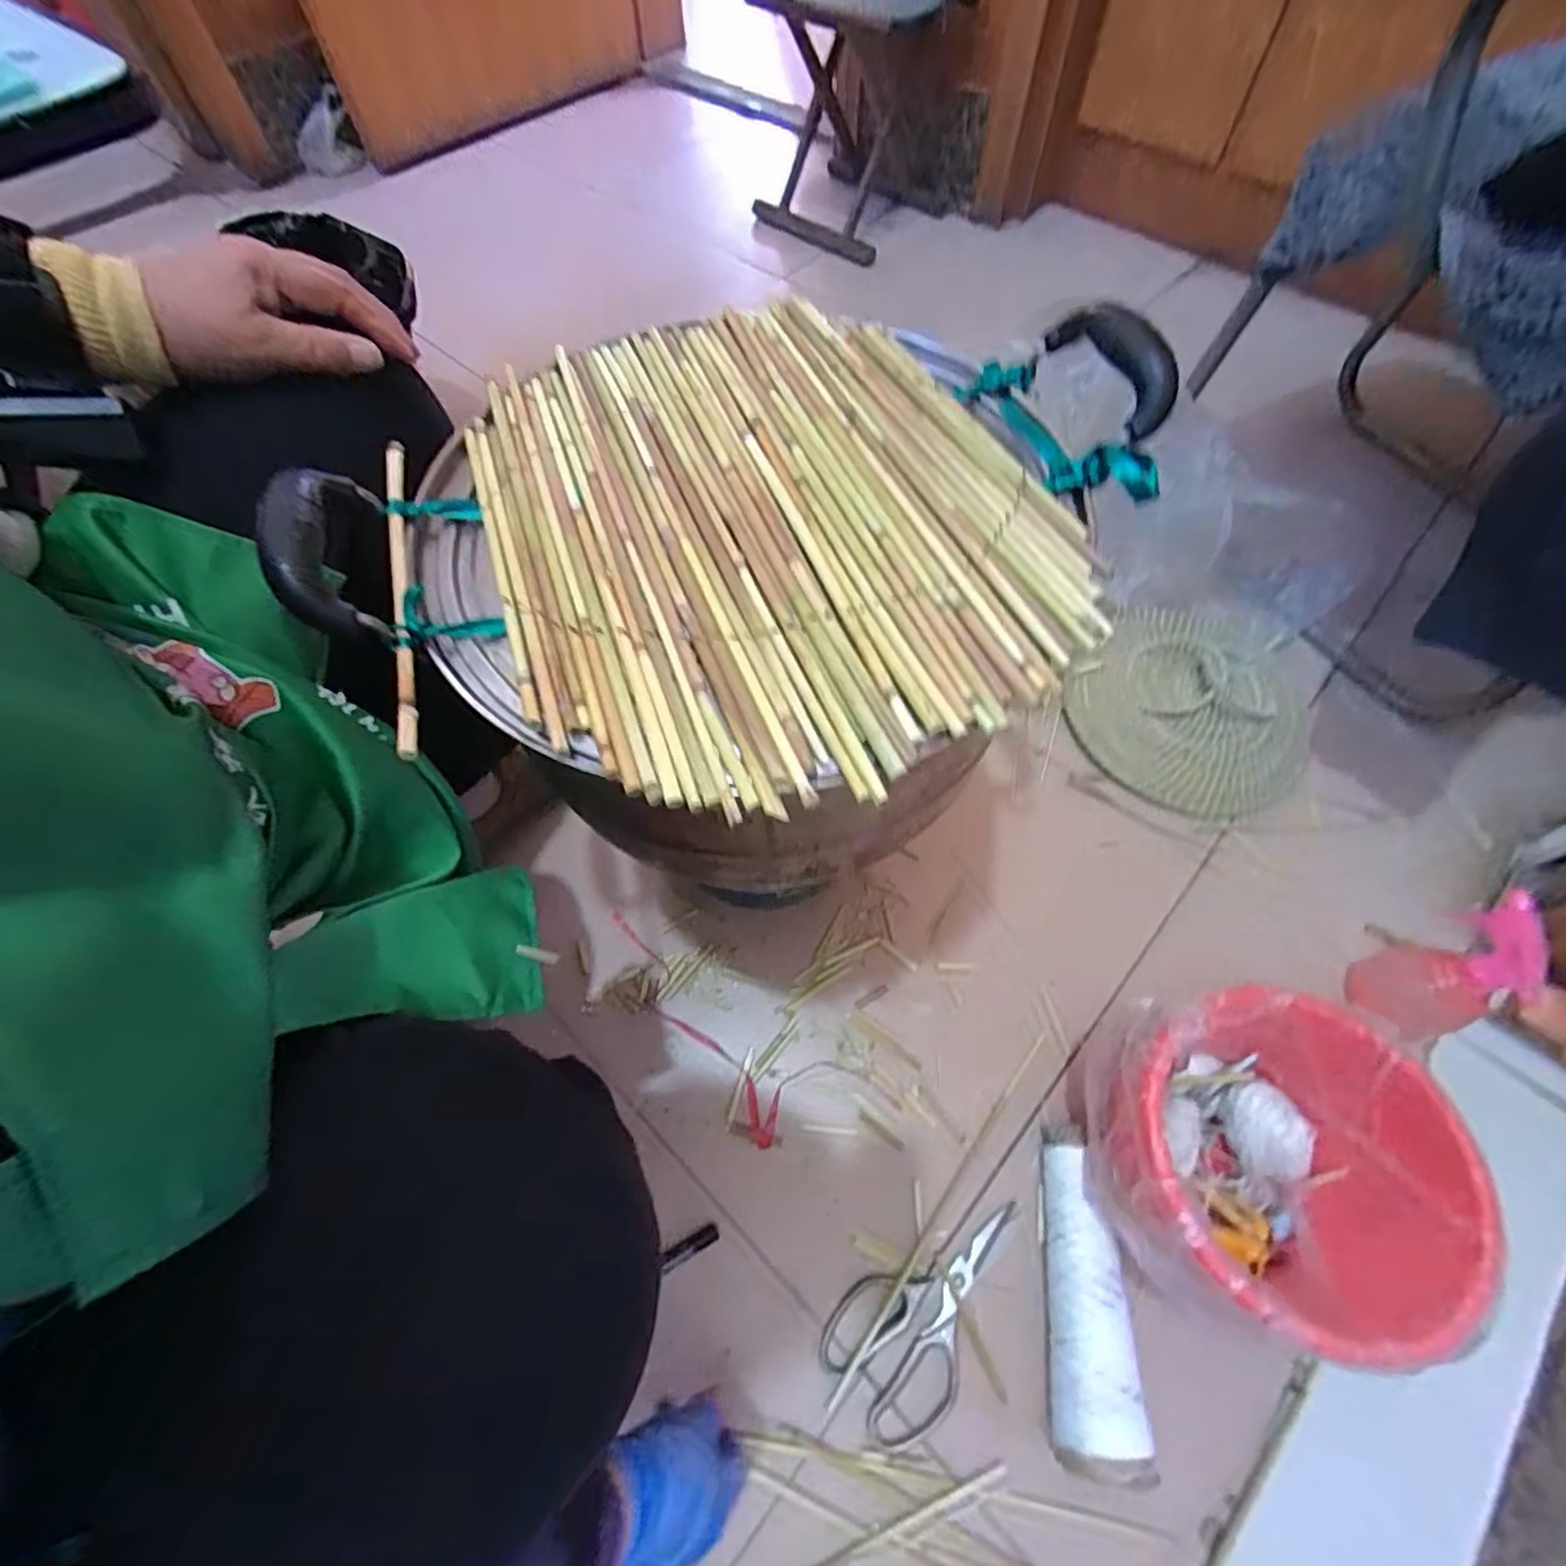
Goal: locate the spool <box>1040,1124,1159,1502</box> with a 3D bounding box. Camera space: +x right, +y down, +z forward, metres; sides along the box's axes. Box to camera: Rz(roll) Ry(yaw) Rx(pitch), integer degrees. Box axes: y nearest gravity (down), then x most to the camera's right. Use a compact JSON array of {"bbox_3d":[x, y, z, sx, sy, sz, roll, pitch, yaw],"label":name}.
[{"bbox_3d":[0.237,0.405,0.537,0.063,0.062,0.223,1,62,2],"label":"spool"}]

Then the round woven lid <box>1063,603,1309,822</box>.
[{"bbox_3d":[0.516,-0.106,0.800,0.252,0.064,0.317,35,68,18],"label":"round woven lid"}]

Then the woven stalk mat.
[{"bbox_3d":[-0.013,-0.147,0.357,0.278,0.010,0.347,-19,63,-7],"label":"woven stalk mat"}]

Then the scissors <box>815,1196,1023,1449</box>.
[{"bbox_3d":[0.131,0.438,0.550,0.195,0.006,0.099,-36,67,-16],"label":"scissors"}]

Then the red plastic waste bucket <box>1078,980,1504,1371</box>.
[{"bbox_3d":[0.358,0.292,0.520,0.211,0.180,0.212,-1,62,1],"label":"red plastic waste bucket"}]

